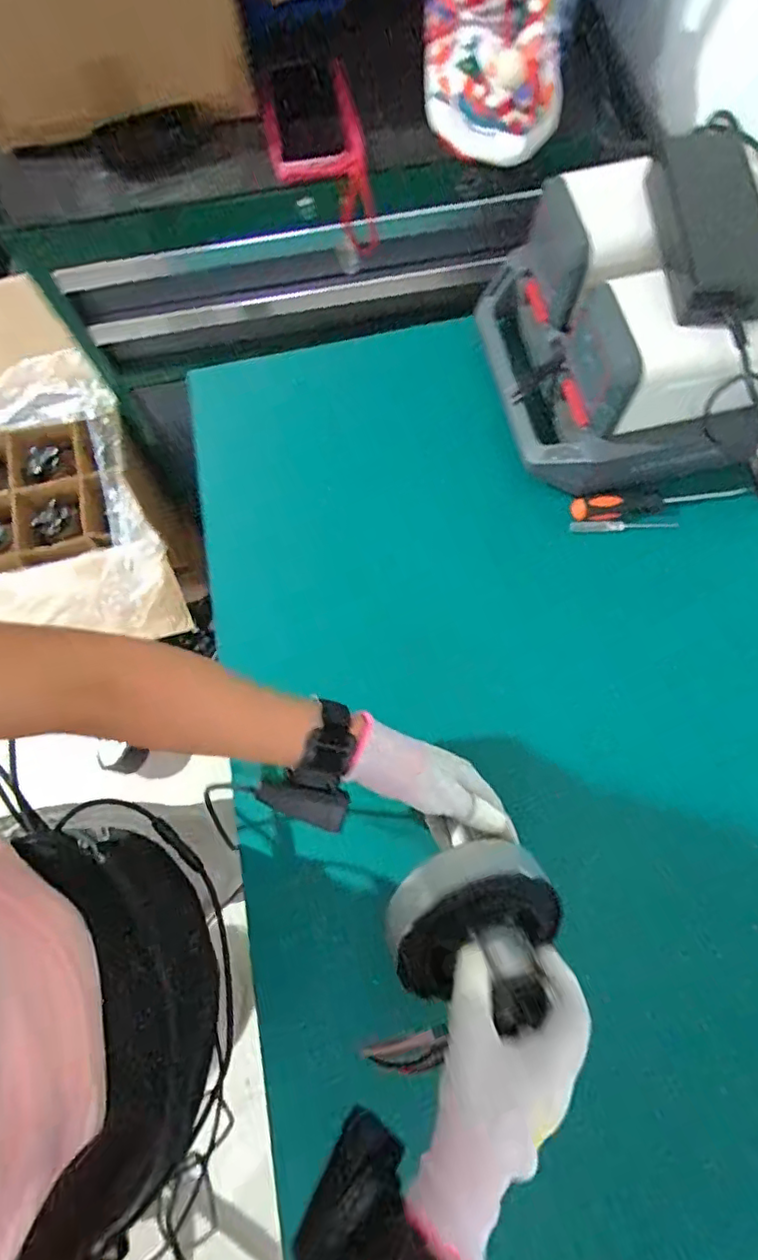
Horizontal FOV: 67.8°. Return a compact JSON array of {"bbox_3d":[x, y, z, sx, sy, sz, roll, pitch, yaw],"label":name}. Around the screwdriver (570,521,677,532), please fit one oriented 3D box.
[{"bbox_3d":[0.263,-0.111,0.608,0.109,0.011,0.008,2,73,3],"label":"screwdriver"}]

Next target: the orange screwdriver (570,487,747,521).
[{"bbox_3d":[0.297,-0.137,0.602,0.176,0.024,0.024,-4,72,1],"label":"orange screwdriver"}]

